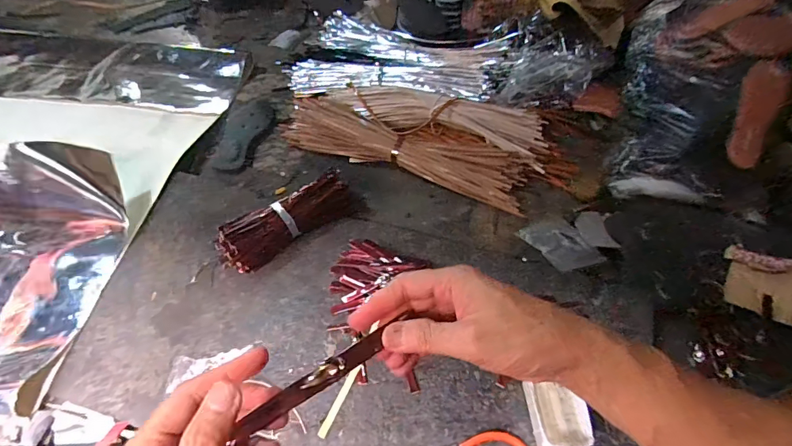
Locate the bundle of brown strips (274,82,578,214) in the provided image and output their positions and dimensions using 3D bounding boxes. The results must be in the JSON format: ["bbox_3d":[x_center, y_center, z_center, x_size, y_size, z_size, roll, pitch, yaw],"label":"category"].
[{"bbox_3d":[0.079,-0.199,0.970,0.626,0.092,0.254,20,55,9],"label":"bundle of brown strips"}]

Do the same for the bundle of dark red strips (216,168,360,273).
[{"bbox_3d":[-0.194,0.002,0.789,0.249,0.088,0.075,-28,62,-23],"label":"bundle of dark red strips"}]

